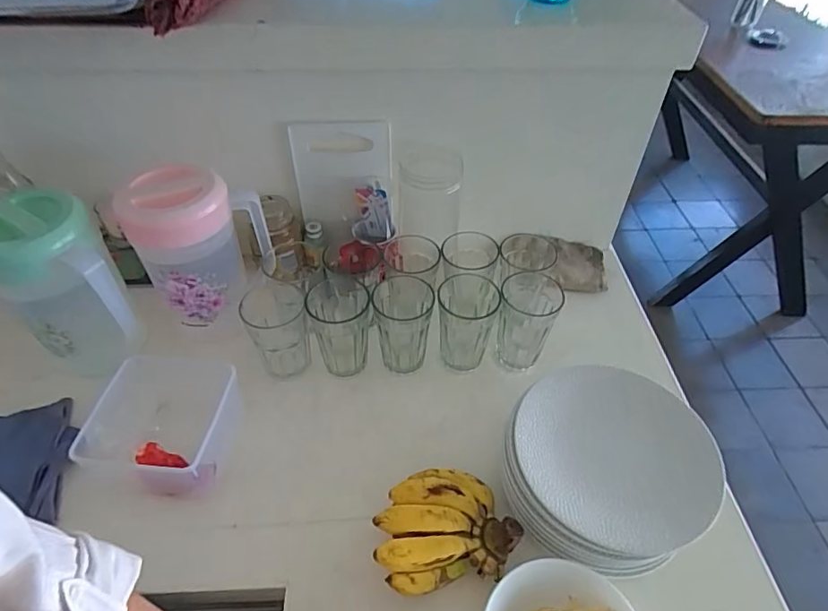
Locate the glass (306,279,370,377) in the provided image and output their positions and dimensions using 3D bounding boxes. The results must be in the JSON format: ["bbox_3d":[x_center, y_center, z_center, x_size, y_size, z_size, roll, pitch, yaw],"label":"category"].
[{"bbox_3d":[-0.094,0.026,0.660,0.073,0.118,0.070,-11,47,-10],"label":"glass"}]

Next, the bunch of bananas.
[{"bbox_3d":[0.029,0.227,0.520,0.133,0.062,0.110,-8,47,-7],"label":"bunch of bananas"}]

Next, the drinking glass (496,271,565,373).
[{"bbox_3d":[0.153,0.017,0.684,0.072,0.117,0.090,17,49,16],"label":"drinking glass"}]

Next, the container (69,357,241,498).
[{"bbox_3d":[-0.278,0.136,0.573,0.138,0.081,0.129,3,46,3],"label":"container"}]

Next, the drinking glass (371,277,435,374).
[{"bbox_3d":[-0.012,0.026,0.667,0.073,0.131,0.078,-1,46,-1],"label":"drinking glass"}]

